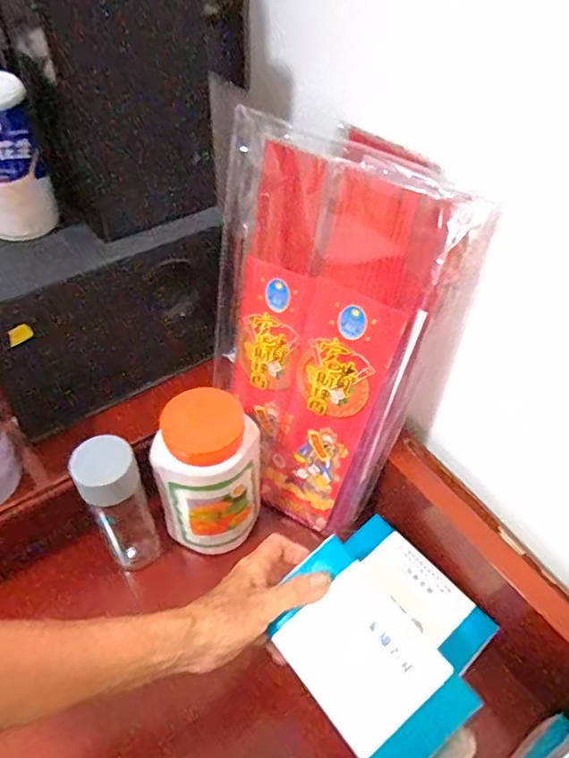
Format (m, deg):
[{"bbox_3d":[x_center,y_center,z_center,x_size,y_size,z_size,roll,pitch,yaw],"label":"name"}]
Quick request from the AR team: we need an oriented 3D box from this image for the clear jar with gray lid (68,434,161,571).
[{"bbox_3d":[-0.164,0.132,0.556,0.053,0.200,0.056,1,49,-1],"label":"clear jar with gray lid"}]

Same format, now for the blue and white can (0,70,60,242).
[{"bbox_3d":[-0.247,-0.189,0.482,0.066,0.121,0.067,-23,54,-21],"label":"blue and white can"}]

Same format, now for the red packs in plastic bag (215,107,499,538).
[{"bbox_3d":[0.033,-0.019,0.545,0.233,0.406,0.044,25,36,23],"label":"red packs in plastic bag"}]

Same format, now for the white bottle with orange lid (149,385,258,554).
[{"bbox_3d":[-0.074,0.102,0.557,0.085,0.187,0.079,1,49,-1],"label":"white bottle with orange lid"}]

